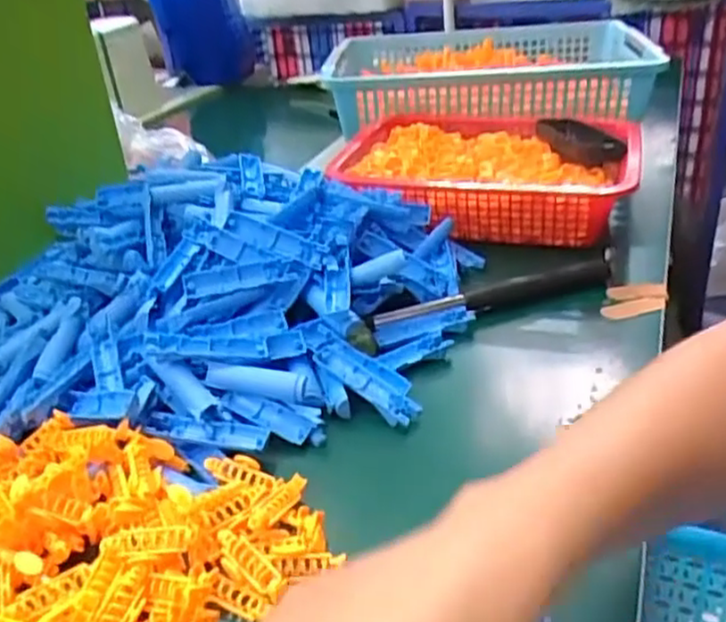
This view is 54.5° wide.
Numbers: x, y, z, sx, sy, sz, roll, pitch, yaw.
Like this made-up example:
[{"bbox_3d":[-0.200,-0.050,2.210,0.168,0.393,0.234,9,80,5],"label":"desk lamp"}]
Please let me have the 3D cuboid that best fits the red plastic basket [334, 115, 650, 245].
[{"bbox_3d":[0.123,-0.134,0.695,0.280,0.068,0.219,2,31,14],"label":"red plastic basket"}]

